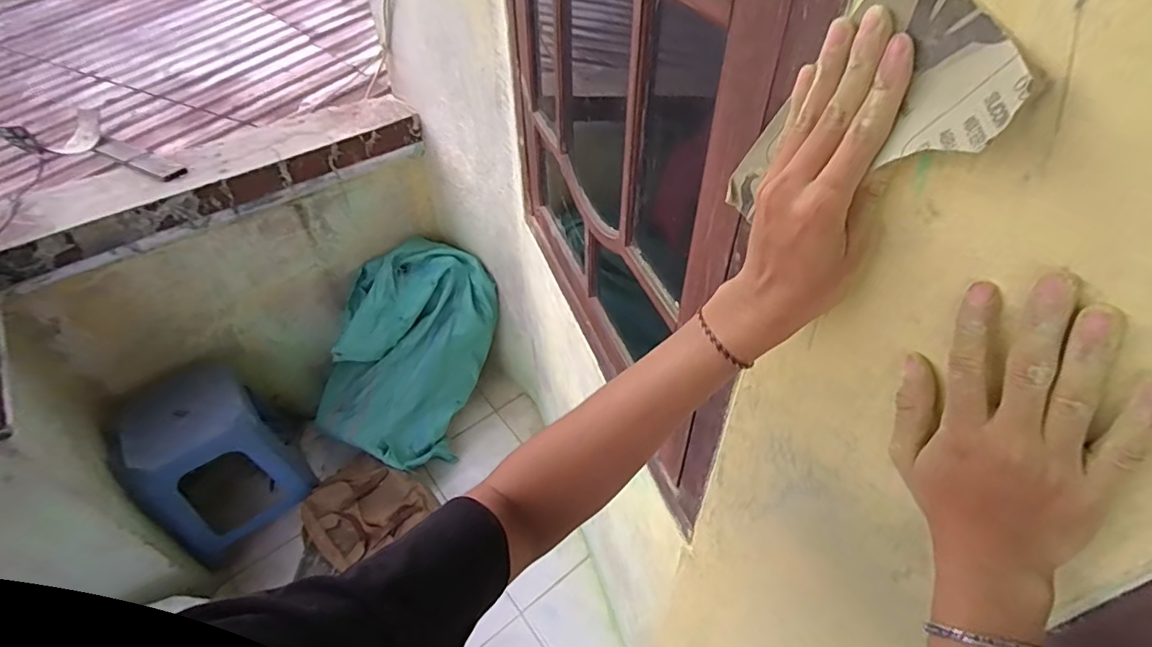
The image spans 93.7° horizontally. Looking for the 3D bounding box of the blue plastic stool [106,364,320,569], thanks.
[{"bbox_3d":[-1.007,0.379,1.517,0.339,0.398,0.389,-35,54,-28],"label":"blue plastic stool"}]

